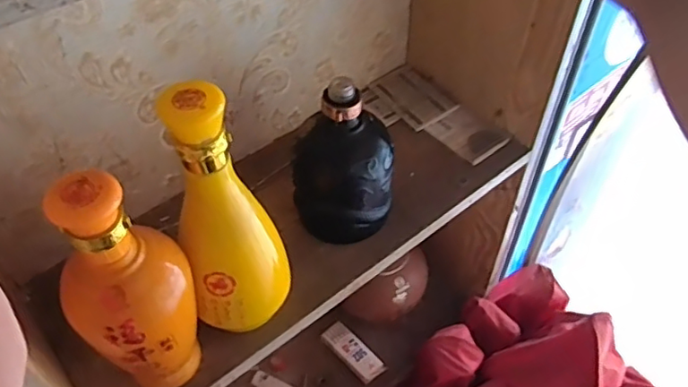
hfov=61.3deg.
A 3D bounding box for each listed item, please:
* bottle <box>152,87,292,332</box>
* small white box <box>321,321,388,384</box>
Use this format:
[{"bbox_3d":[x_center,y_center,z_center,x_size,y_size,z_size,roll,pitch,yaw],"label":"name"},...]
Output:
[{"bbox_3d":[-0.087,0.028,0.449,0.077,0.233,0.063,-8,49,-7],"label":"bottle"},{"bbox_3d":[0.012,0.243,0.900,0.111,0.016,0.043,37,58,28],"label":"small white box"}]

